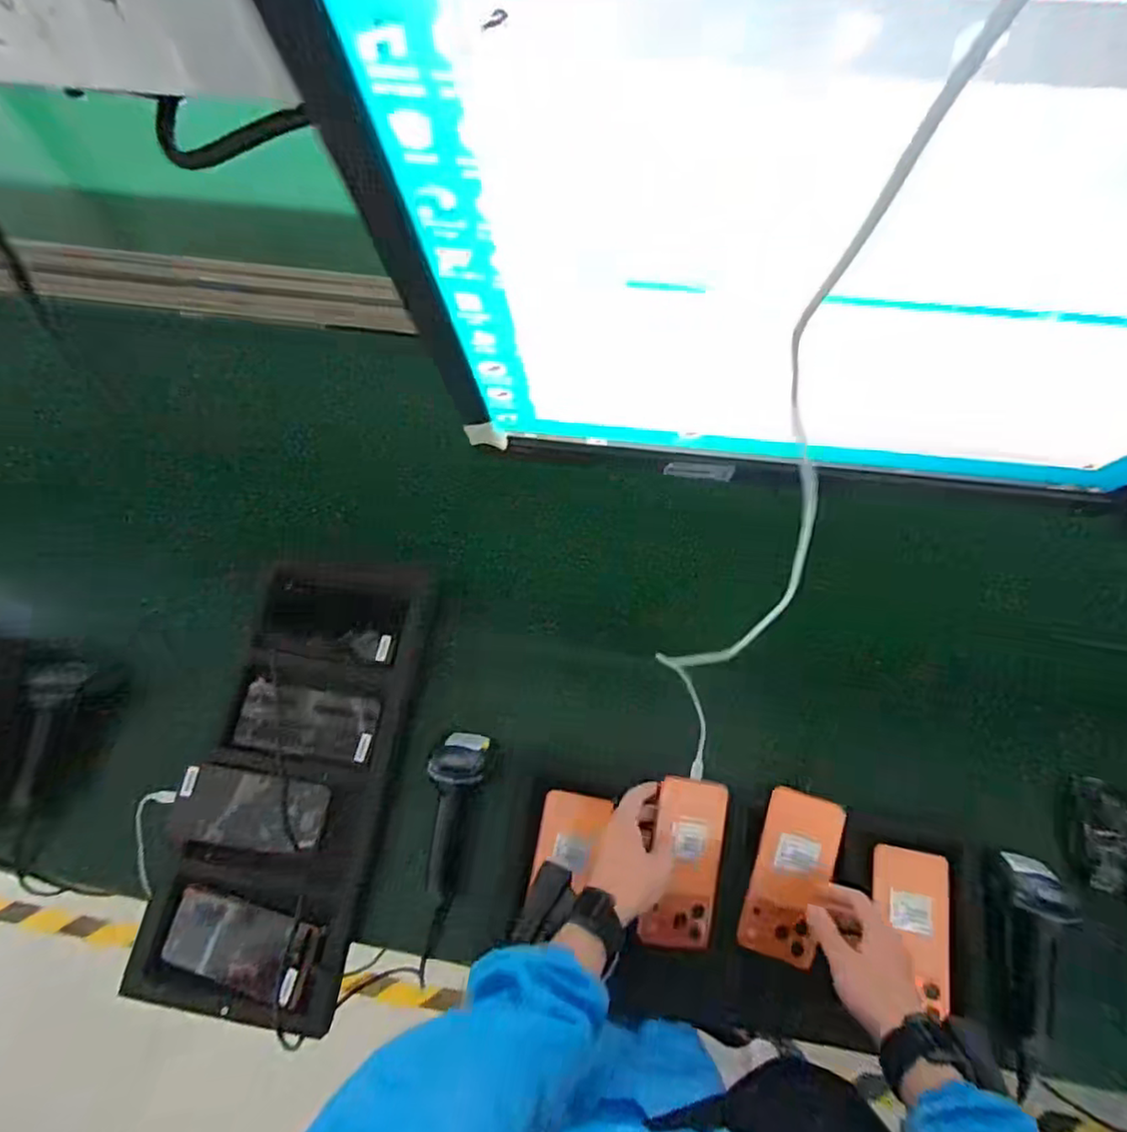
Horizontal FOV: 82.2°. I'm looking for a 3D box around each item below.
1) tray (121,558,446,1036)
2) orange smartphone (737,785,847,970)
[{"bbox_3d":[-0.323,0.244,0.758,0.248,0.037,0.494,8,70,6],"label":"tray"},{"bbox_3d":[0.234,0.316,0.662,0.074,0.014,0.159,19,77,10],"label":"orange smartphone"}]

